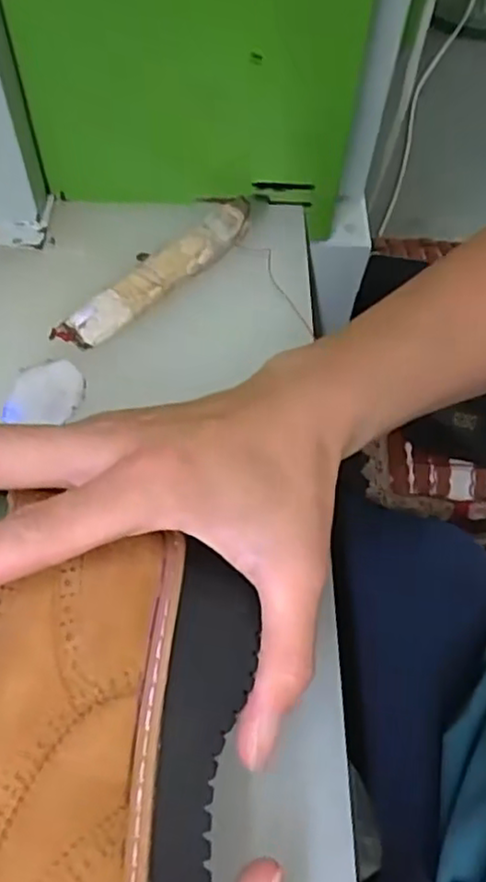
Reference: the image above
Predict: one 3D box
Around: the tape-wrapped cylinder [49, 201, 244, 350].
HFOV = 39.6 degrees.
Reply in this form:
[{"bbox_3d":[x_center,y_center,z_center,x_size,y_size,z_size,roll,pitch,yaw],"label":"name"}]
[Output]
[{"bbox_3d":[-0.049,-0.106,0.422,0.027,0.016,0.153,40,66,17],"label":"tape-wrapped cylinder"}]

